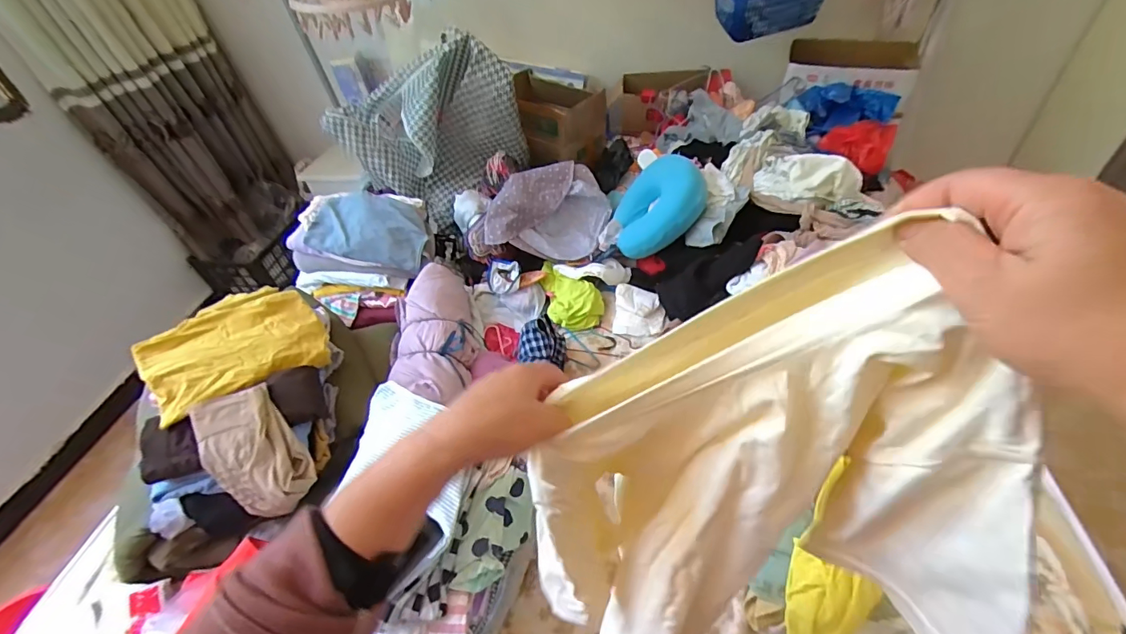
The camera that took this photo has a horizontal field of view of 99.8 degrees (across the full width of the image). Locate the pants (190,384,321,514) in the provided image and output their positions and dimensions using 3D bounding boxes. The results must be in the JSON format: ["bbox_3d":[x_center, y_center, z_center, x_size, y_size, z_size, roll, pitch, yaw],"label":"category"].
[{"bbox_3d":[-0.499,0.212,0.761,0.130,0.046,0.205,-37,79,-9],"label":"pants"}]

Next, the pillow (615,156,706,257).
[{"bbox_3d":[0.259,-0.297,1.279,0.095,0.273,0.264,24,33,-33],"label":"pillow"}]

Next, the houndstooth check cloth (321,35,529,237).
[{"bbox_3d":[-0.382,-0.534,1.398,0.517,0.426,0.244,-8,45,-1],"label":"houndstooth check cloth"}]

